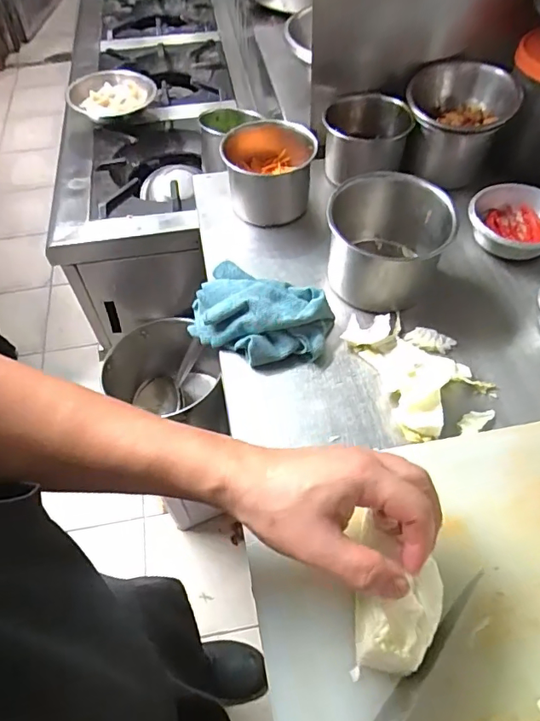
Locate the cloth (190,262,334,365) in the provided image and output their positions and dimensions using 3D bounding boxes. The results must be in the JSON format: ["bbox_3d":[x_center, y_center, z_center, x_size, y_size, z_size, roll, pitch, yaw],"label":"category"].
[{"bbox_3d":[-0.014,-0.051,0.544,0.153,0.048,0.099,17,57,13],"label":"cloth"}]

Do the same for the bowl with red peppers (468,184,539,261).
[{"bbox_3d":[0.309,-0.173,0.625,0.111,0.043,0.106,-1,55,1],"label":"bowl with red peppers"}]

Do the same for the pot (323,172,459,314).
[{"bbox_3d":[0.129,-0.132,0.569,0.130,0.098,0.131,10,56,8],"label":"pot"}]

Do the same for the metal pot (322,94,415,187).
[{"bbox_3d":[0.130,-0.301,0.684,0.116,0.077,0.100,9,56,8],"label":"metal pot"}]

